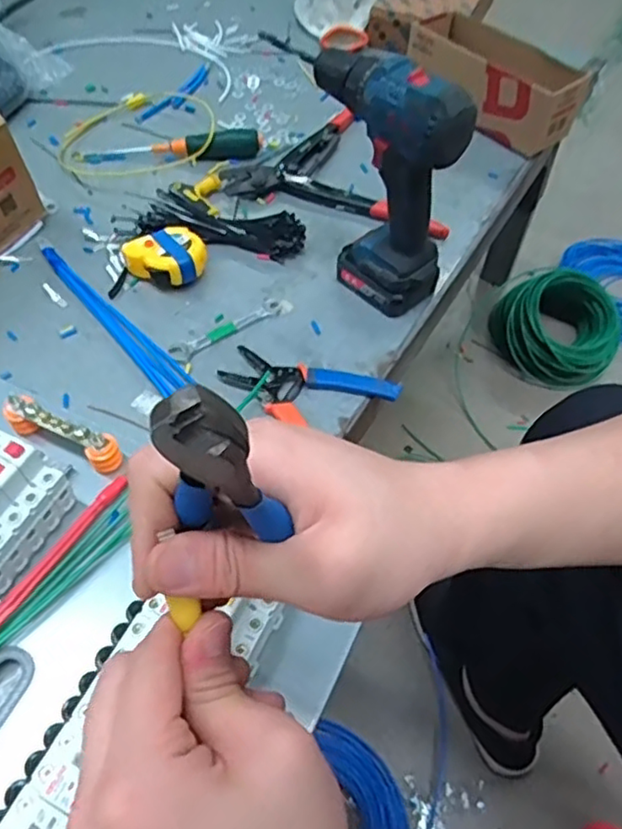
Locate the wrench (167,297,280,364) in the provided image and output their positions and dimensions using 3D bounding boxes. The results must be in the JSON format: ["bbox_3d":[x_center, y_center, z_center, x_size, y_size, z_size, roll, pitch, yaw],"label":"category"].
[{"bbox_3d":[-0.083,-0.086,0.640,0.121,0.008,0.023,-33,59,-21],"label":"wrench"}]

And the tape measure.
[{"bbox_3d":[-0.147,-0.161,0.672,0.073,0.035,0.066,-29,58,-19],"label":"tape measure"}]

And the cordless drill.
[{"bbox_3d":[0.055,-0.218,0.611,0.176,0.213,0.062,36,62,25],"label":"cordless drill"}]

